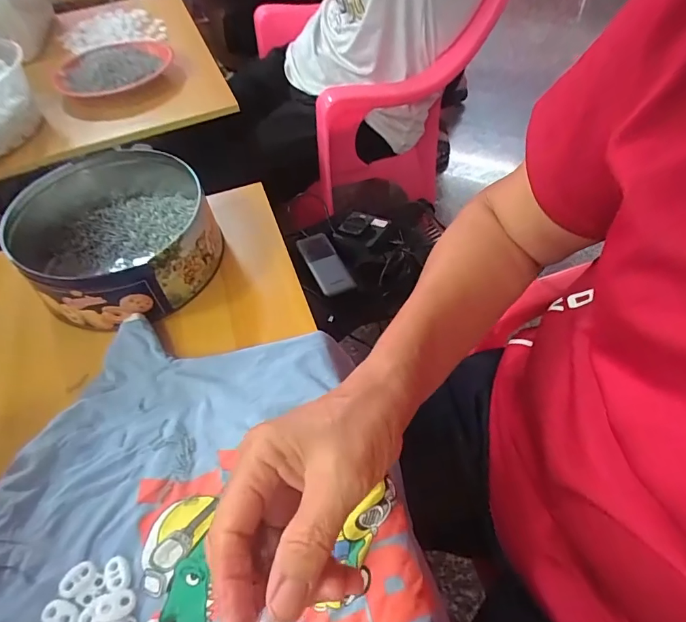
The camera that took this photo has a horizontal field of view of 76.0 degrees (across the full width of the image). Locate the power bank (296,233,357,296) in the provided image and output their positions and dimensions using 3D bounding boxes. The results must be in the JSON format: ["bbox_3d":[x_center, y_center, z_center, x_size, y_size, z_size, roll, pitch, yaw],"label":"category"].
[{"bbox_3d":[-0.029,-0.075,0.685,0.051,0.018,0.127,-22,53,-12],"label":"power bank"}]

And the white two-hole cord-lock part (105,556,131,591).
[{"bbox_3d":[-0.149,0.173,0.290,0.014,0.005,0.022,-25,54,-15],"label":"white two-hole cord-lock part"}]

